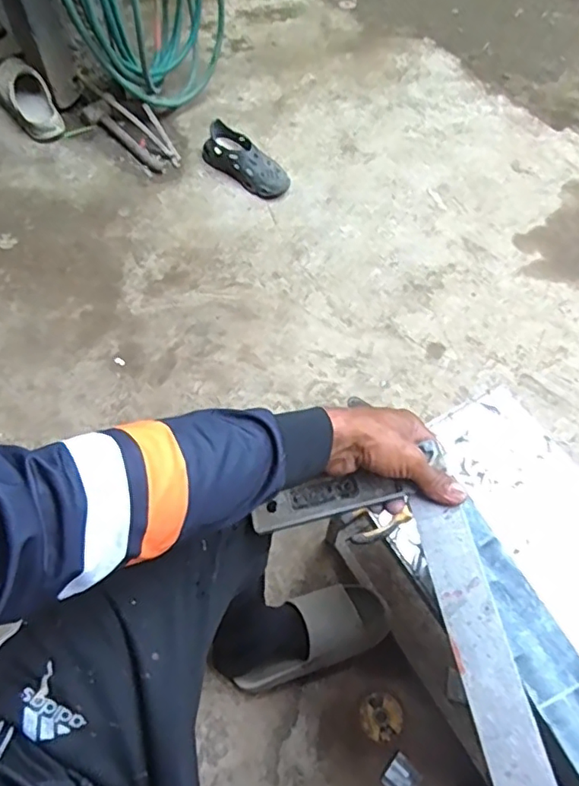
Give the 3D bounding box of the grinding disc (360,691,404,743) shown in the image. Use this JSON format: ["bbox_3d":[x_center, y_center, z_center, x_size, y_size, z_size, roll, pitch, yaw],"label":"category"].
[{"bbox_3d":[0.146,0.514,0.900,0.067,0.004,0.068,0,59,0],"label":"grinding disc"}]

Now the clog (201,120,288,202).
[{"bbox_3d":[-0.122,-0.632,1.543,0.277,0.077,0.109,40,67,21],"label":"clog"}]

